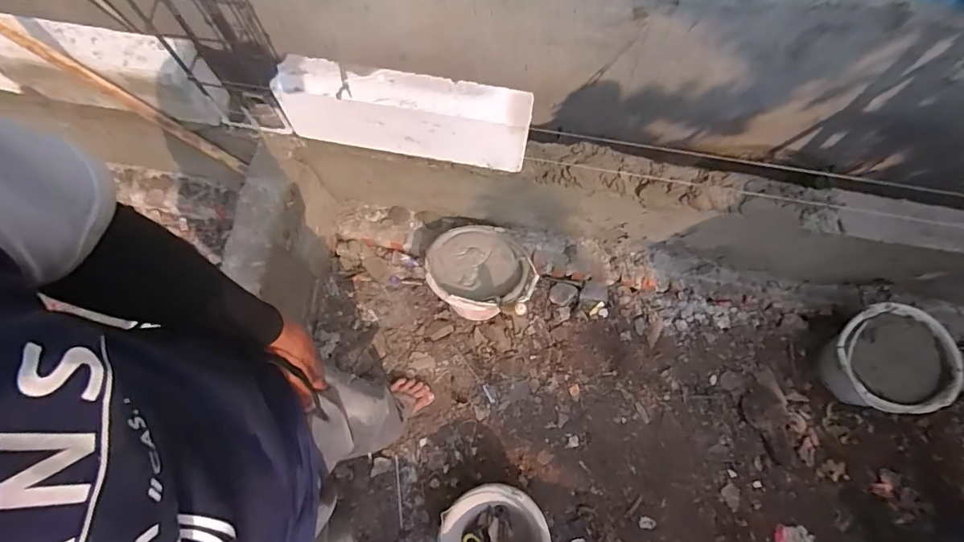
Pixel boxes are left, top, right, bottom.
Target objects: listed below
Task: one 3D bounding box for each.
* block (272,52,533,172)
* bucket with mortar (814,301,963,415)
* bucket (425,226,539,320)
[{"bbox_3d":[-0.177,-0.372,1.156,0.570,0.200,0.100,9,72,3],"label":"block"},{"bbox_3d":[1.052,0.229,1.268,0.269,0.200,0.248,0,71,0],"label":"bucket with mortar"},{"bbox_3d":[-0.009,0.009,1.422,0.273,0.186,0.275,0,71,0],"label":"bucket"}]

